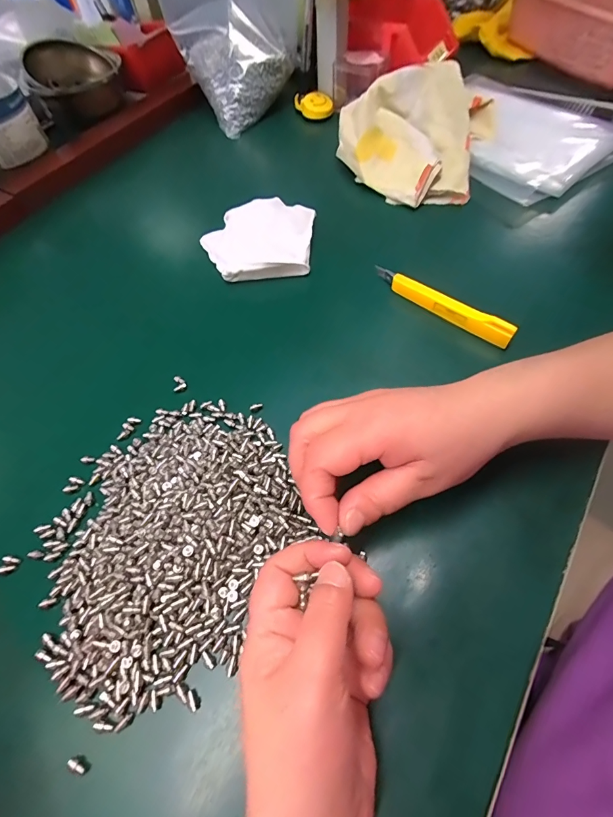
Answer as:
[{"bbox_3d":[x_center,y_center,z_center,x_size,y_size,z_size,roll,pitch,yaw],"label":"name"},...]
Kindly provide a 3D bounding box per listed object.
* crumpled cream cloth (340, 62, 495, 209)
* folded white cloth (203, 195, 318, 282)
[{"bbox_3d":[0.121,-0.311,0.434,0.170,0.061,0.169,13,61,10],"label":"crumpled cream cloth"},{"bbox_3d":[-0.048,-0.169,0.388,0.110,0.021,0.090,-6,59,0],"label":"folded white cloth"}]

